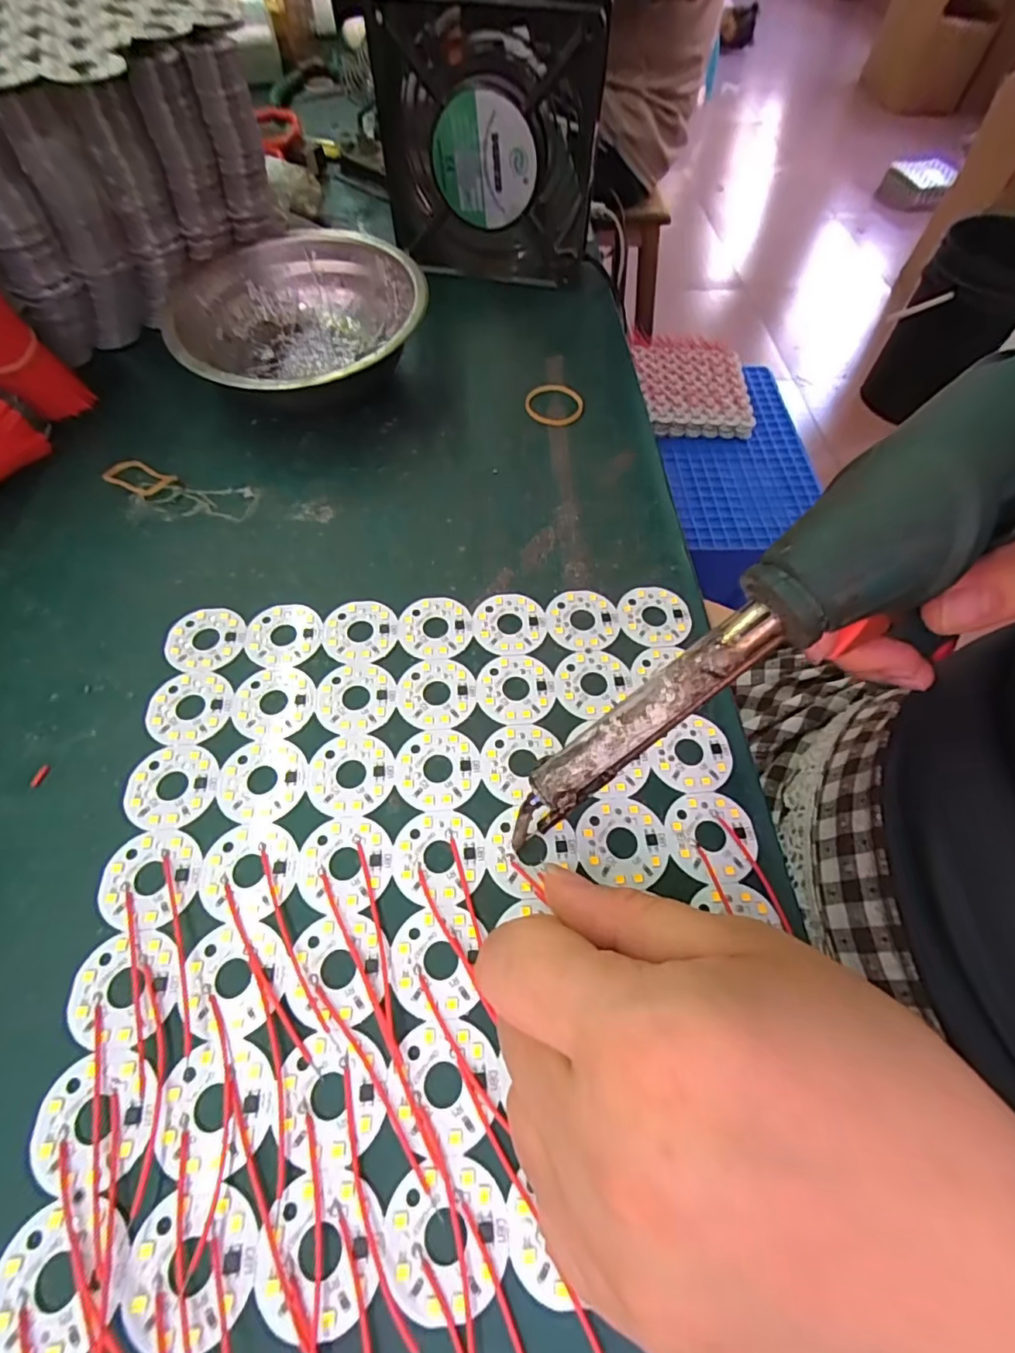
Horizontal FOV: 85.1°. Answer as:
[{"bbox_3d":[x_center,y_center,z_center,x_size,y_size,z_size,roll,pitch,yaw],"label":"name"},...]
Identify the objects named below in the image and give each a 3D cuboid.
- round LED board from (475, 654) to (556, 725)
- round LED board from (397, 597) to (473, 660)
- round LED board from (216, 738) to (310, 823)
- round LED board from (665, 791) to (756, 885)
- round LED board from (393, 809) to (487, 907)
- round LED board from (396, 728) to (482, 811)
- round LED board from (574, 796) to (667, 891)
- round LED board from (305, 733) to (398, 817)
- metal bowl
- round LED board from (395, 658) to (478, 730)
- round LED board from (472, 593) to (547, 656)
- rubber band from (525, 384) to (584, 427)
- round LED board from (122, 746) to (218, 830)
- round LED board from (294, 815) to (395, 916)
[{"bbox_3d":[0.003,0.004,0.215,0.030,0.004,0.030,1,61,-2],"label":"round LED board"},{"bbox_3d":[-0.030,-0.021,0.228,0.030,0.004,0.029,1,61,-2],"label":"round LED board"},{"bbox_3d":[-0.087,0.035,0.194,0.031,0.004,0.030,1,61,-2],"label":"round LED board"},{"bbox_3d":[0.070,0.054,0.188,0.030,0.004,0.031,1,61,-2],"label":"round LED board"},{"bbox_3d":[-0.023,0.059,0.183,0.030,0.004,0.030,1,61,-2],"label":"round LED board"},{"bbox_3d":[-0.025,0.032,0.198,0.030,0.004,0.030,1,61,-2],"label":"round LED board"},{"bbox_3d":[0.039,0.055,0.187,0.030,0.004,0.028,1,61,-2],"label":"round LED board"},{"bbox_3d":[-0.056,0.034,0.196,0.031,0.004,0.030,1,61,-2],"label":"round LED board"},{"bbox_3d":[-0.106,-0.179,0.292,0.122,0.044,0.123,1,61,-2],"label":"metal bowl"},{"bbox_3d":[-0.027,0.005,0.213,0.030,0.004,0.030,1,61,-2],"label":"round LED board"},{"bbox_3d":[0.001,-0.023,0.230,0.030,0.004,0.030,1,61,-2],"label":"round LED board"},{"bbox_3d":[0.025,-0.150,0.302,0.031,0.004,0.034,1,61,-2],"label":"rubber band"},{"bbox_3d":[-0.117,0.037,0.192,0.030,0.004,0.029,1,61,-2],"label":"round LED board"},{"bbox_3d":[-0.053,0.061,0.181,0.028,0.004,0.029,1,61,-2],"label":"round LED board"}]

